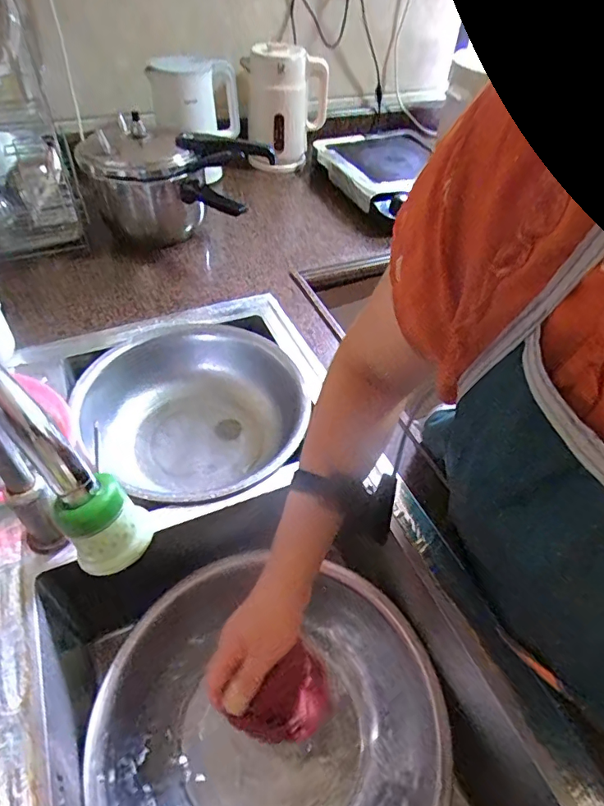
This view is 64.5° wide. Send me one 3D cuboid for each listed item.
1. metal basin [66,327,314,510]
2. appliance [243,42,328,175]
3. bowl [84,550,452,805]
[{"bbox_3d":[-0.174,0.010,0.775,0.305,0.084,0.305,2,48,-2],"label":"metal basin"},{"bbox_3d":[-0.045,-0.779,1.282,0.210,0.253,0.147,5,48,1],"label":"appliance"},{"bbox_3d":[-0.049,0.381,0.558,0.343,0.105,0.377,2,48,-2],"label":"bowl"}]

